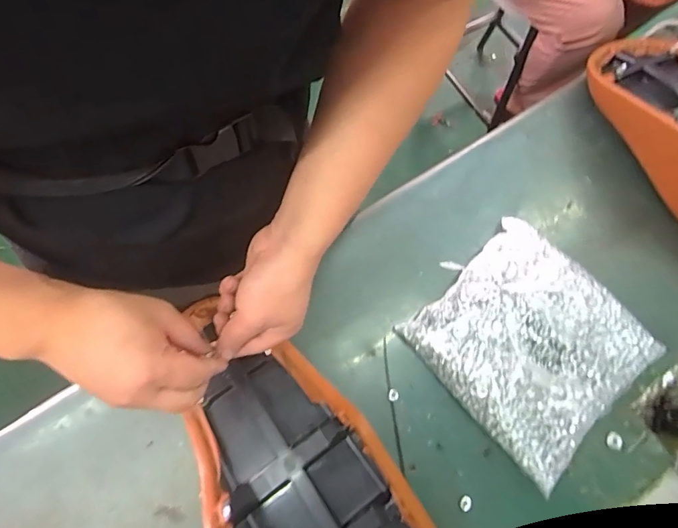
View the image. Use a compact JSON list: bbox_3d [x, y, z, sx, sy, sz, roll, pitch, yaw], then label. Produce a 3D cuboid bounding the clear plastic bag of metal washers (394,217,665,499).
[{"bbox_3d":[0.241,0.095,0.534,0.231,0.062,0.238,-39,78,-13],"label":"clear plastic bag of metal washers"}]

